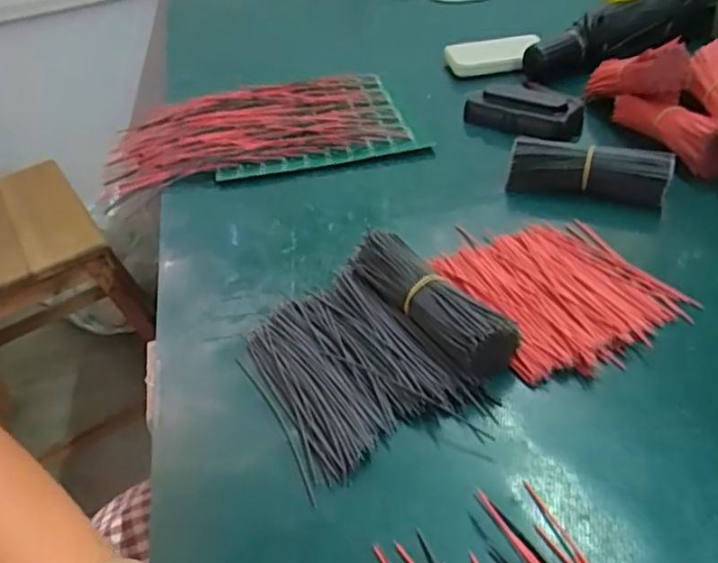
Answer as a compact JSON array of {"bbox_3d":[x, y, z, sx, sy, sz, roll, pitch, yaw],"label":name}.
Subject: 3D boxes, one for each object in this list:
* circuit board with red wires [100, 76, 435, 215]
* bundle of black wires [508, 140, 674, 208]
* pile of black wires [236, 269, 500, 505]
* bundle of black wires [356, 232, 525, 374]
[{"bbox_3d":[-0.108,-0.152,0.633,0.293,0.019,0.186,-12,38,-3],"label":"circuit board with red wires"},{"bbox_3d":[0.176,-0.084,0.489,0.115,0.034,0.029,6,40,20],"label":"bundle of black wires"},{"bbox_3d":[-0.007,0.047,0.361,0.102,0.016,0.129,-22,40,-18],"label":"pile of black wires"},{"bbox_3d":[0.040,0.010,0.377,0.038,0.031,0.116,-30,41,-23],"label":"bundle of black wires"}]

